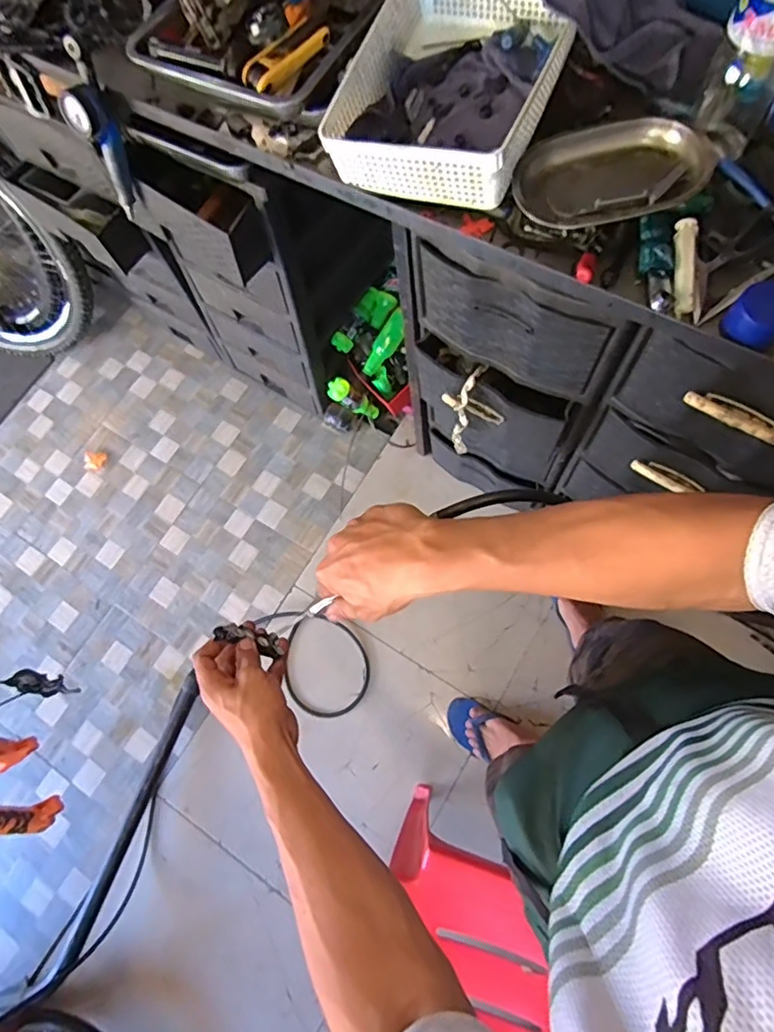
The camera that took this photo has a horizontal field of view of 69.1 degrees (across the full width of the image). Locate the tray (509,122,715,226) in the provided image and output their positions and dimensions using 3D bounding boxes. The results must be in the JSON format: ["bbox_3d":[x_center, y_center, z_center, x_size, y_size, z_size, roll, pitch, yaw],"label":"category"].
[{"bbox_3d":[0.270,-0.417,0.687,0.226,0.035,0.152,-1,72,5],"label":"tray"}]

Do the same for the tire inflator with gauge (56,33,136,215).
[{"bbox_3d":[-0.450,-0.600,0.911,0.075,0.259,0.055,-25,72,-3],"label":"tire inflator with gauge"}]

